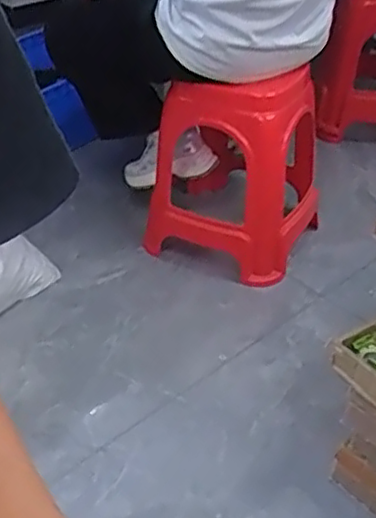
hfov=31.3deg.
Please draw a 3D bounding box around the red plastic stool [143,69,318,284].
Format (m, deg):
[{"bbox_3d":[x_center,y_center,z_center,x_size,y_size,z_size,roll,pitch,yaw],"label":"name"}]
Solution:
[{"bbox_3d":[0.123,-0.241,1.654,0.390,0.468,0.352,13,37,15],"label":"red plastic stool"}]

